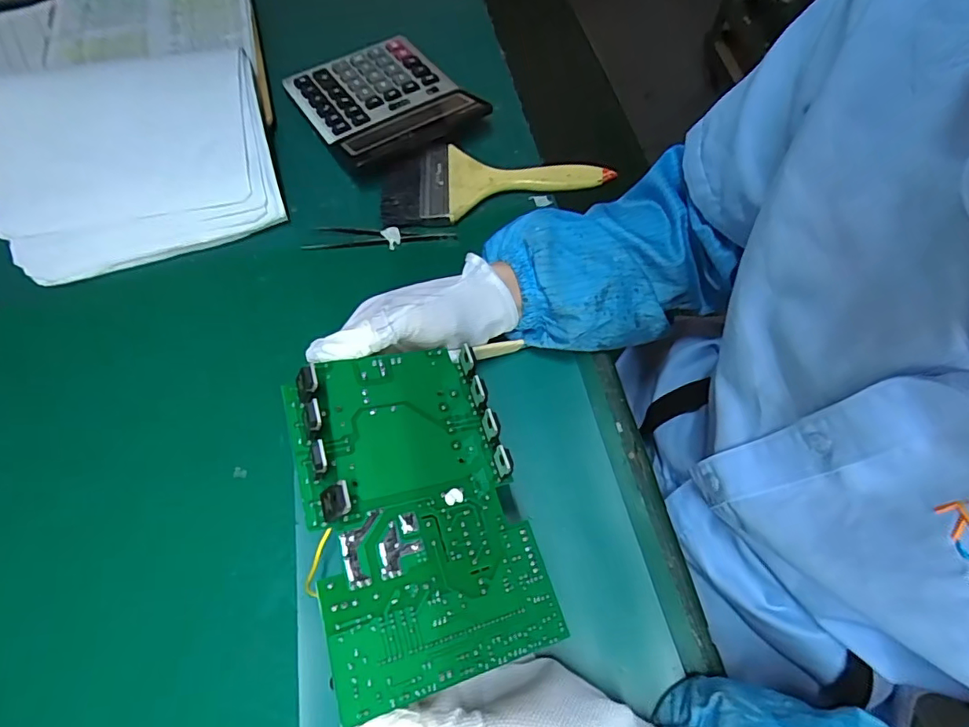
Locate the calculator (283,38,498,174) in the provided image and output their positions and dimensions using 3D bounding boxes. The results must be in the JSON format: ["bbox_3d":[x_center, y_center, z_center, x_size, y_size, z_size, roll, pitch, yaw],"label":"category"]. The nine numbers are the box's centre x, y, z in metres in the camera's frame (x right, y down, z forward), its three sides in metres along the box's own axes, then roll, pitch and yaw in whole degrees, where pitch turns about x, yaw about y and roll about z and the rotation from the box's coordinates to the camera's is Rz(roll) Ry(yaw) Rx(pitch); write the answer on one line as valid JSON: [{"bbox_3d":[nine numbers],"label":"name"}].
[{"bbox_3d":[-0.102,-0.262,0.523,0.139,0.032,0.176,-34,66,-15],"label":"calculator"}]

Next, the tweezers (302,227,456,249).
[{"bbox_3d":[-0.091,-0.110,0.455,0.127,0.015,0.020,0,62,2],"label":"tweezers"}]

